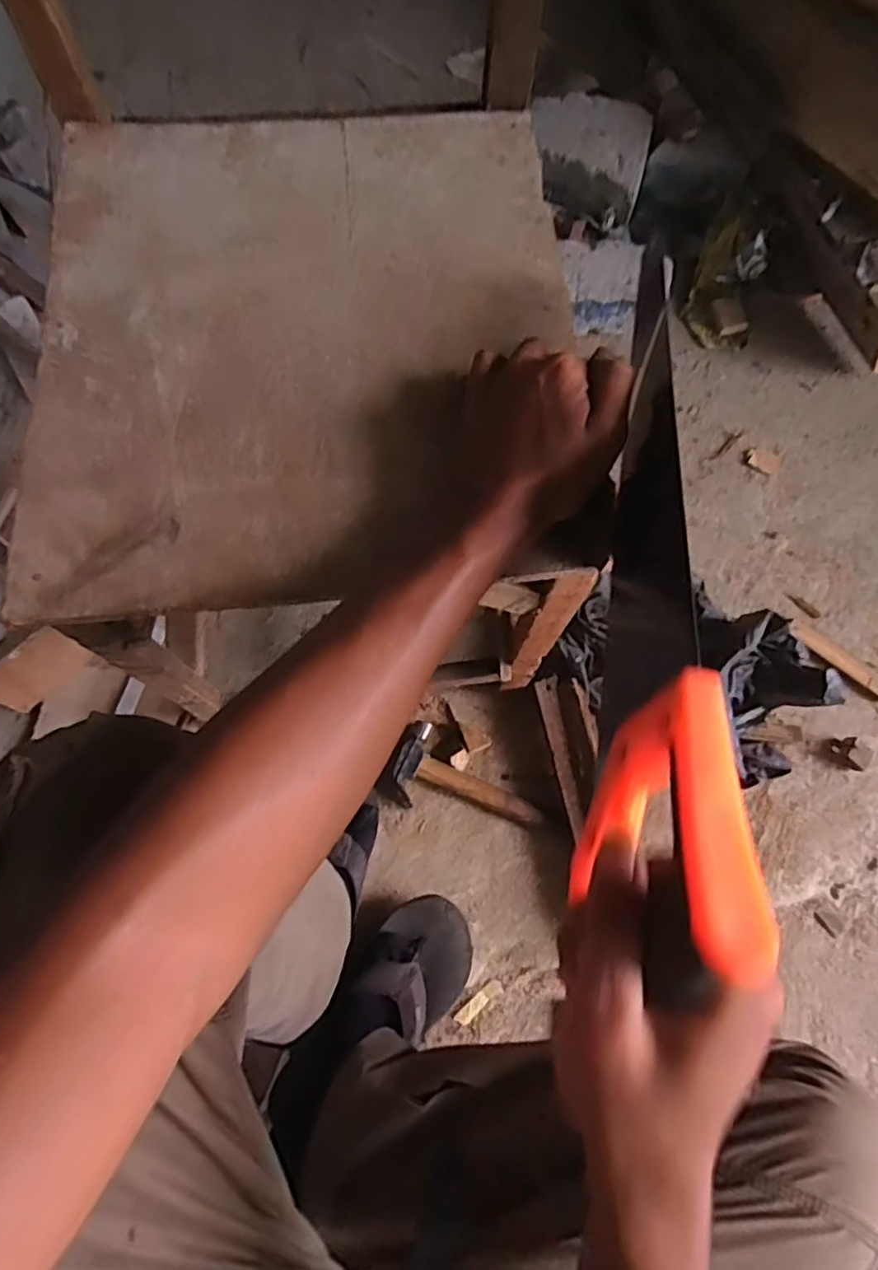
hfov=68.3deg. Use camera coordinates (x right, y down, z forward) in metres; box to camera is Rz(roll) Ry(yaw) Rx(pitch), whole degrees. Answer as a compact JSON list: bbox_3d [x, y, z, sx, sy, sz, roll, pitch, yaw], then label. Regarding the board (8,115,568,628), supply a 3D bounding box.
[{"bbox_3d":[-0.083,-0.202,0.419,0.326,0.012,0.385,-4,71,-5],"label":"board"}]

